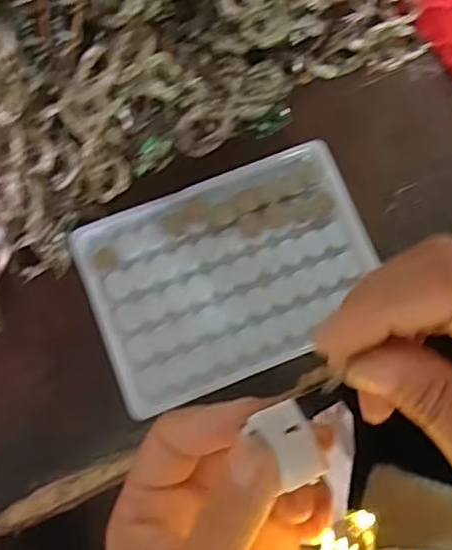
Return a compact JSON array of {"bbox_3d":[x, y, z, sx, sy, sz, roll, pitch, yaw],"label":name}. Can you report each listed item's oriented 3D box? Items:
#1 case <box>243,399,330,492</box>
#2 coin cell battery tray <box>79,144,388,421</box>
[{"bbox_3d":[0.021,0.057,0.217,0.020,0.012,0.025,-22,69,-41],"label":"case"},{"bbox_3d":[0.003,-0.001,0.303,0.130,0.010,0.094,-21,79,-4],"label":"coin cell battery tray"}]

